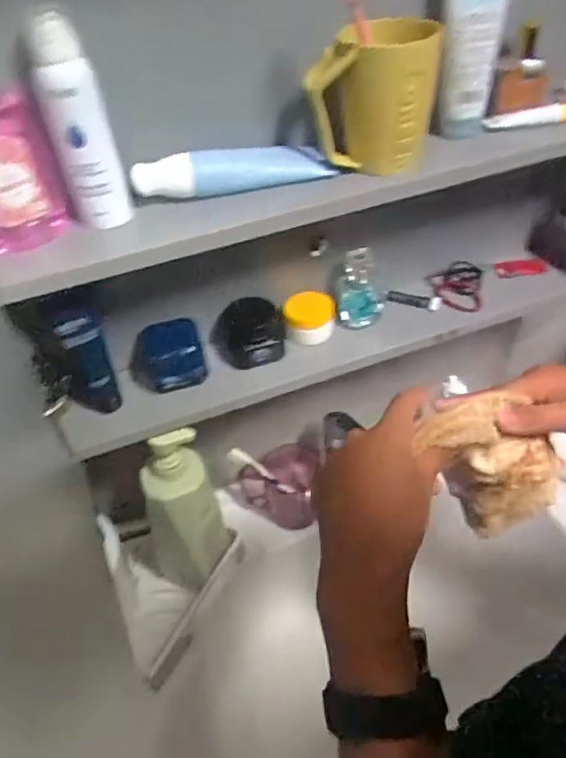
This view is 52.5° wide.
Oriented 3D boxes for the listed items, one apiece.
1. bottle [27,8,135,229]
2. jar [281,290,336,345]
[{"bbox_3d":[-0.154,-0.192,0.444,0.042,0.151,0.036,-18,45,-11],"label":"bottle"},{"bbox_3d":[0.030,-0.071,0.655,0.058,0.040,0.064,-4,44,4],"label":"jar"}]

